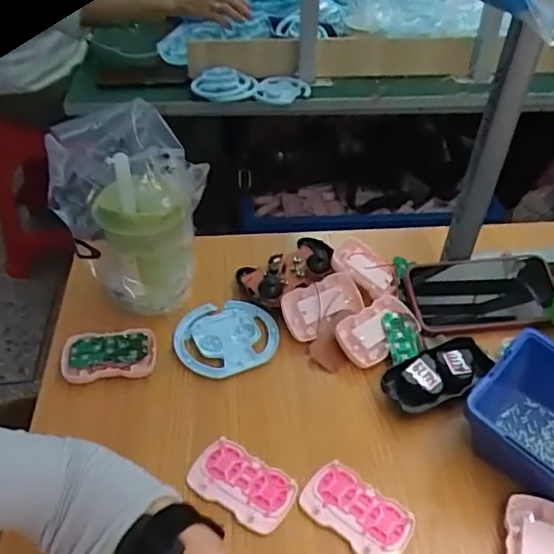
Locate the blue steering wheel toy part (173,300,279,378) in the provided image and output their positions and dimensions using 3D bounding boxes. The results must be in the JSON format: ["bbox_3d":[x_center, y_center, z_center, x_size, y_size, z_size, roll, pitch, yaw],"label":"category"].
[{"bbox_3d":[-0.053,0.065,0.605,0.103,0.021,0.097,3,42,3],"label":"blue steering wheel toy part"}]

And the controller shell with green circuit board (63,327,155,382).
[{"bbox_3d":[-0.166,0.081,0.577,0.088,0.024,0.052,-7,43,-8],"label":"controller shell with green circuit board"}]

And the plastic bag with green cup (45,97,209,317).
[{"bbox_3d":[-0.153,-0.065,0.600,0.130,0.159,0.153,-14,44,-16],"label":"plastic bag with green cup"}]

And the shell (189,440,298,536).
[{"bbox_3d":[-0.029,0.172,0.479,0.084,0.017,0.053,22,46,23],"label":"shell"}]

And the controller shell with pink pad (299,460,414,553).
[{"bbox_3d":[0.064,0.190,0.467,0.088,0.008,0.051,29,49,27],"label":"controller shell with pink pad"}]

